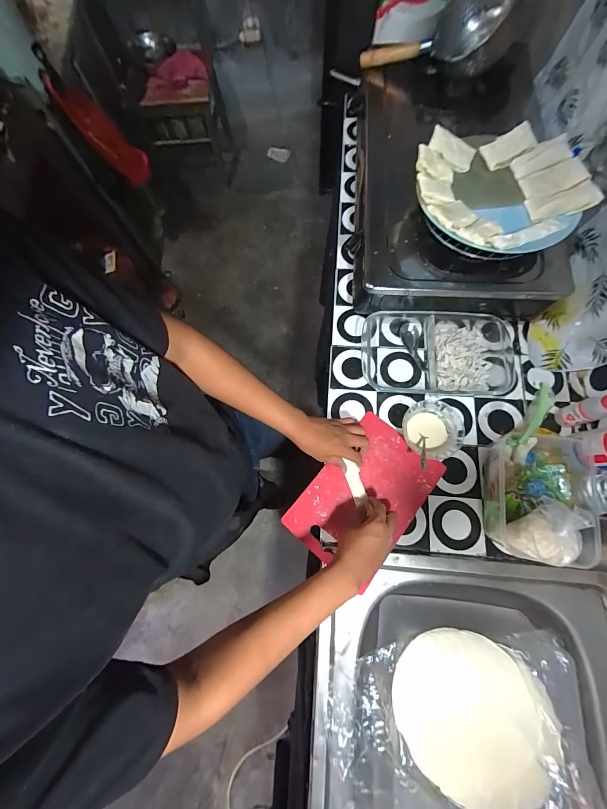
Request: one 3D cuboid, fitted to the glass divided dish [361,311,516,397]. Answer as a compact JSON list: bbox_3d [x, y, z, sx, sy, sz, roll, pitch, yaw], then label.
[{"bbox_3d":[0.286,-0.103,0.619,0.313,0.044,0.179,3,75,3],"label":"glass divided dish"}]

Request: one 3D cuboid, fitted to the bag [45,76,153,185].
[{"bbox_3d":[-0.723,-0.982,1.084,0.140,0.340,0.139,7,73,34],"label":"bag"}]

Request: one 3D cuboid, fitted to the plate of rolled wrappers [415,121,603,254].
[{"bbox_3d":[0.342,-0.379,0.528,0.275,0.044,0.270,-1,75,2],"label":"plate of rolled wrappers"}]

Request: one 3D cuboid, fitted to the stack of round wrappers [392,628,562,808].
[{"bbox_3d":[0.245,0.449,0.428,0.216,0.031,0.197,15,76,6],"label":"stack of round wrappers"}]

